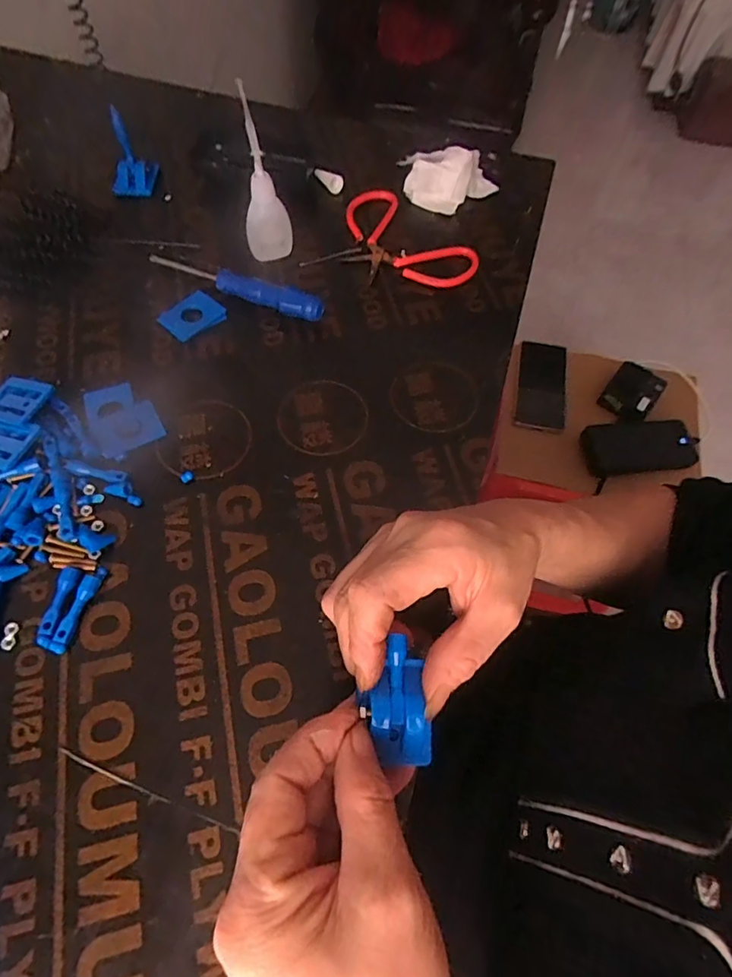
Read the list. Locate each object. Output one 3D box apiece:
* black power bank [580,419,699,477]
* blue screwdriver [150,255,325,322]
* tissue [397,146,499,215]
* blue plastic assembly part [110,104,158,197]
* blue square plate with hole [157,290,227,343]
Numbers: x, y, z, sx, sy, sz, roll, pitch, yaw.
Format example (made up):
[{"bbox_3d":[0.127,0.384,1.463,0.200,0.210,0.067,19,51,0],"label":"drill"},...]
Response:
[{"bbox_3d":[0.387,-0.060,0.710,0.149,0.015,0.074,-5,82,0],"label":"black power bank"},{"bbox_3d":[-0.103,-0.163,0.389,0.153,0.019,0.020,23,64,9],"label":"blue screwdriver"},{"bbox_3d":[0.072,-0.280,0.444,0.086,0.031,0.053,14,63,5],"label":"tissue"},{"bbox_3d":[-0.208,-0.289,0.430,0.039,0.050,0.039,0,63,-2],"label":"blue plastic assembly part"},{"bbox_3d":[-0.132,-0.131,0.379,0.036,0.006,0.040,40,68,17],"label":"blue square plate with hole"}]

